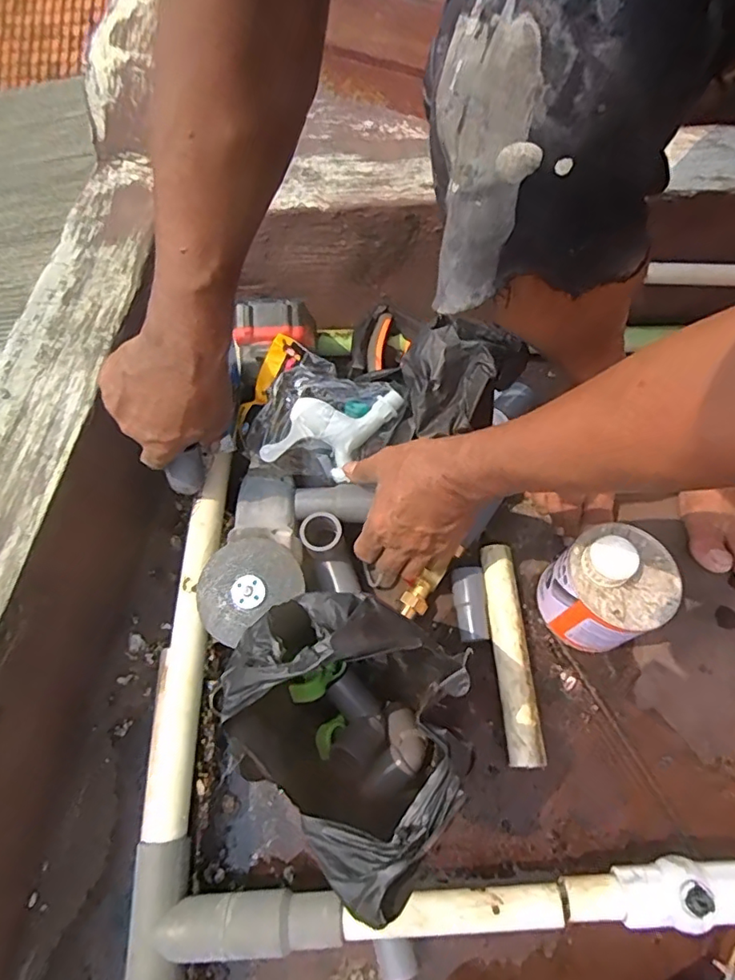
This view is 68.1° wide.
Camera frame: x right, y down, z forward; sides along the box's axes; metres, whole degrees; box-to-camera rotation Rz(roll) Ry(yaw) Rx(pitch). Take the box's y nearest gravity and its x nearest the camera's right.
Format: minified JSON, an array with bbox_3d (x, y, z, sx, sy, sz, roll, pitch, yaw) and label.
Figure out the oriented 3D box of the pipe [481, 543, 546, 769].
[{"bbox_3d":[0.138,0.156,0.534,0.031,0.035,0.203,-3,65,0],"label":"pipe"}]

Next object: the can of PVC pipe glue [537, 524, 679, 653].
[{"bbox_3d":[0.227,0.090,0.515,0.105,0.122,0.096,0,65,1],"label":"can of PVC pipe glue"}]

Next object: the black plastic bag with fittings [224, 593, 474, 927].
[{"bbox_3d":[-0.009,0.172,0.411,0.147,0.253,0.126,42,72,18],"label":"black plastic bag with fittings"}]

